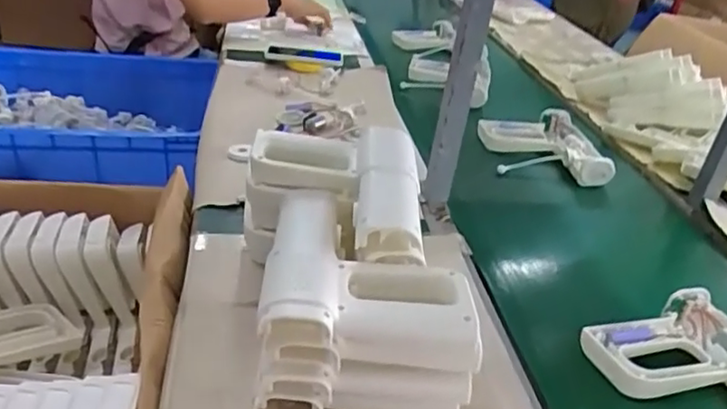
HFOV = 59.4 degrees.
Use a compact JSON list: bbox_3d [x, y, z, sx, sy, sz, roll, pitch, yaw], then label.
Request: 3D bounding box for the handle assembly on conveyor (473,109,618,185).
[{"bbox_3d":[0.318,-0.118,1.144,0.217,0.042,0.220,9,30,2],"label":"handle assembly on conveyor"}]

